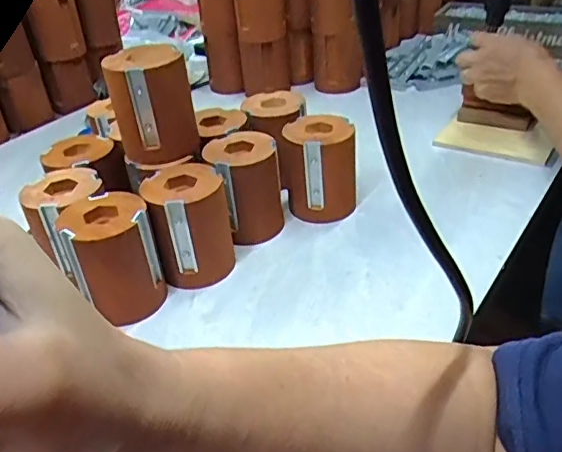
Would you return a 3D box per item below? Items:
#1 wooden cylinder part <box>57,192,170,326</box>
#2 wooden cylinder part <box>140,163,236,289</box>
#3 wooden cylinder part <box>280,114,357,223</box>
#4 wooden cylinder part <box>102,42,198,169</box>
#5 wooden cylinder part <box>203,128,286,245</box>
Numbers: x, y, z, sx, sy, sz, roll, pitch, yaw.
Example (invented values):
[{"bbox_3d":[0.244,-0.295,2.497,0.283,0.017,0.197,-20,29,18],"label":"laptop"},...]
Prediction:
[{"bbox_3d":[-0.157,0.030,0.530,0.076,0.100,0.075,-22,39,-24],"label":"wooden cylinder part"},{"bbox_3d":[-0.089,0.000,0.564,0.079,0.101,0.070,-9,35,-8],"label":"wooden cylinder part"},{"bbox_3d":[0.043,-0.066,0.628,0.081,0.107,0.066,-1,35,5],"label":"wooden cylinder part"},{"bbox_3d":[-0.128,-0.121,0.568,0.078,0.102,0.075,-9,35,-8],"label":"wooden cylinder part"},{"bbox_3d":[-0.038,-0.043,0.611,0.076,0.102,0.084,-3,35,1],"label":"wooden cylinder part"}]

